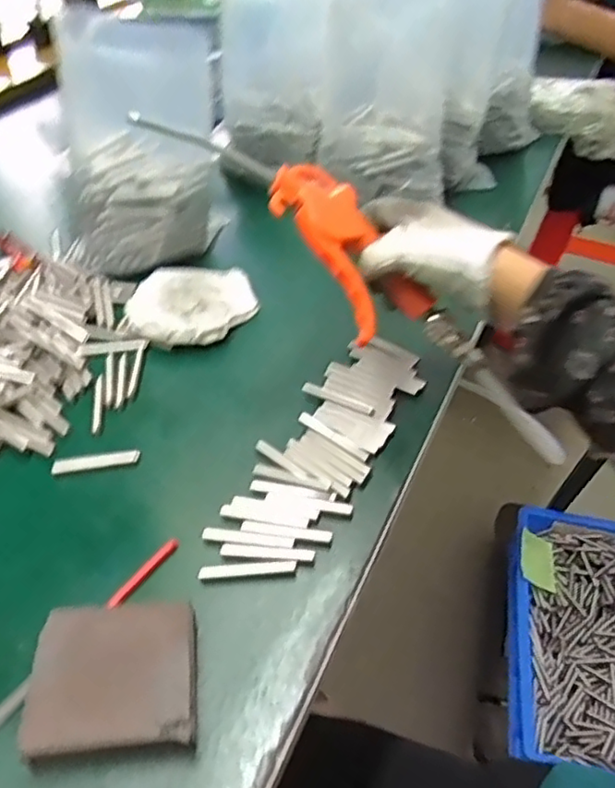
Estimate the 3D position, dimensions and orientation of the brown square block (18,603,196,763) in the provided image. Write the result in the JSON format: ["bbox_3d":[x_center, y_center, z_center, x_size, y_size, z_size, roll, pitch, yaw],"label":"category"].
[{"bbox_3d":[-0.098,0.149,0.323,0.080,0.030,0.070,-4,44,-4],"label":"brown square block"}]

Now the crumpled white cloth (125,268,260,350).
[{"bbox_3d":[-0.102,-0.085,0.557,0.109,0.022,0.110,-3,44,-3],"label":"crumpled white cloth"}]

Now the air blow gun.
[{"bbox_3d":[-0.005,-0.119,0.427,0.234,0.026,0.087,41,50,-6],"label":"air blow gun"}]

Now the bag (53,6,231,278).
[{"bbox_3d":[-0.155,-0.219,0.561,0.147,0.197,0.088,-10,45,-10],"label":"bag"}]

